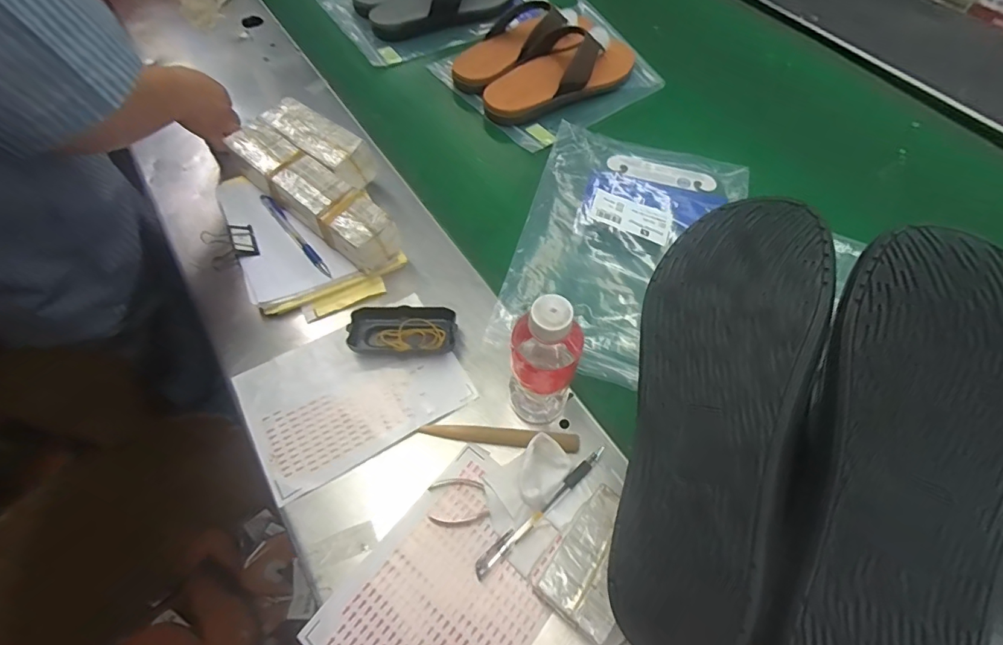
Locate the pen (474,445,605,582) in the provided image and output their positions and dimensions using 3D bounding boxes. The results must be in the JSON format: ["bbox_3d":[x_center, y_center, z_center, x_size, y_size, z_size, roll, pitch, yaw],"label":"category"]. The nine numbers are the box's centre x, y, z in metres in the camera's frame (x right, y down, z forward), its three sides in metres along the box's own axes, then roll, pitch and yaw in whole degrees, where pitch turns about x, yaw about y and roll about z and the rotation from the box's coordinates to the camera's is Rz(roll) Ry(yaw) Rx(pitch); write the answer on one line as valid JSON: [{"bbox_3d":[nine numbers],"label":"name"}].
[{"bbox_3d":[0.036,0.167,0.436,0.156,0.016,0.014,-37,67,-21],"label":"pen"}]

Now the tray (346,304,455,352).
[{"bbox_3d":[-0.106,0.010,0.519,0.113,0.023,0.054,2,59,-1],"label":"tray"}]

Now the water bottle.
[{"bbox_3d":[0.036,0.037,0.419,0.056,0.168,0.051,1,59,-2],"label":"water bottle"}]

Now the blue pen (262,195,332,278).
[{"bbox_3d":[-0.250,-0.108,0.583,0.013,0.018,0.168,-34,66,-20],"label":"blue pen"}]

